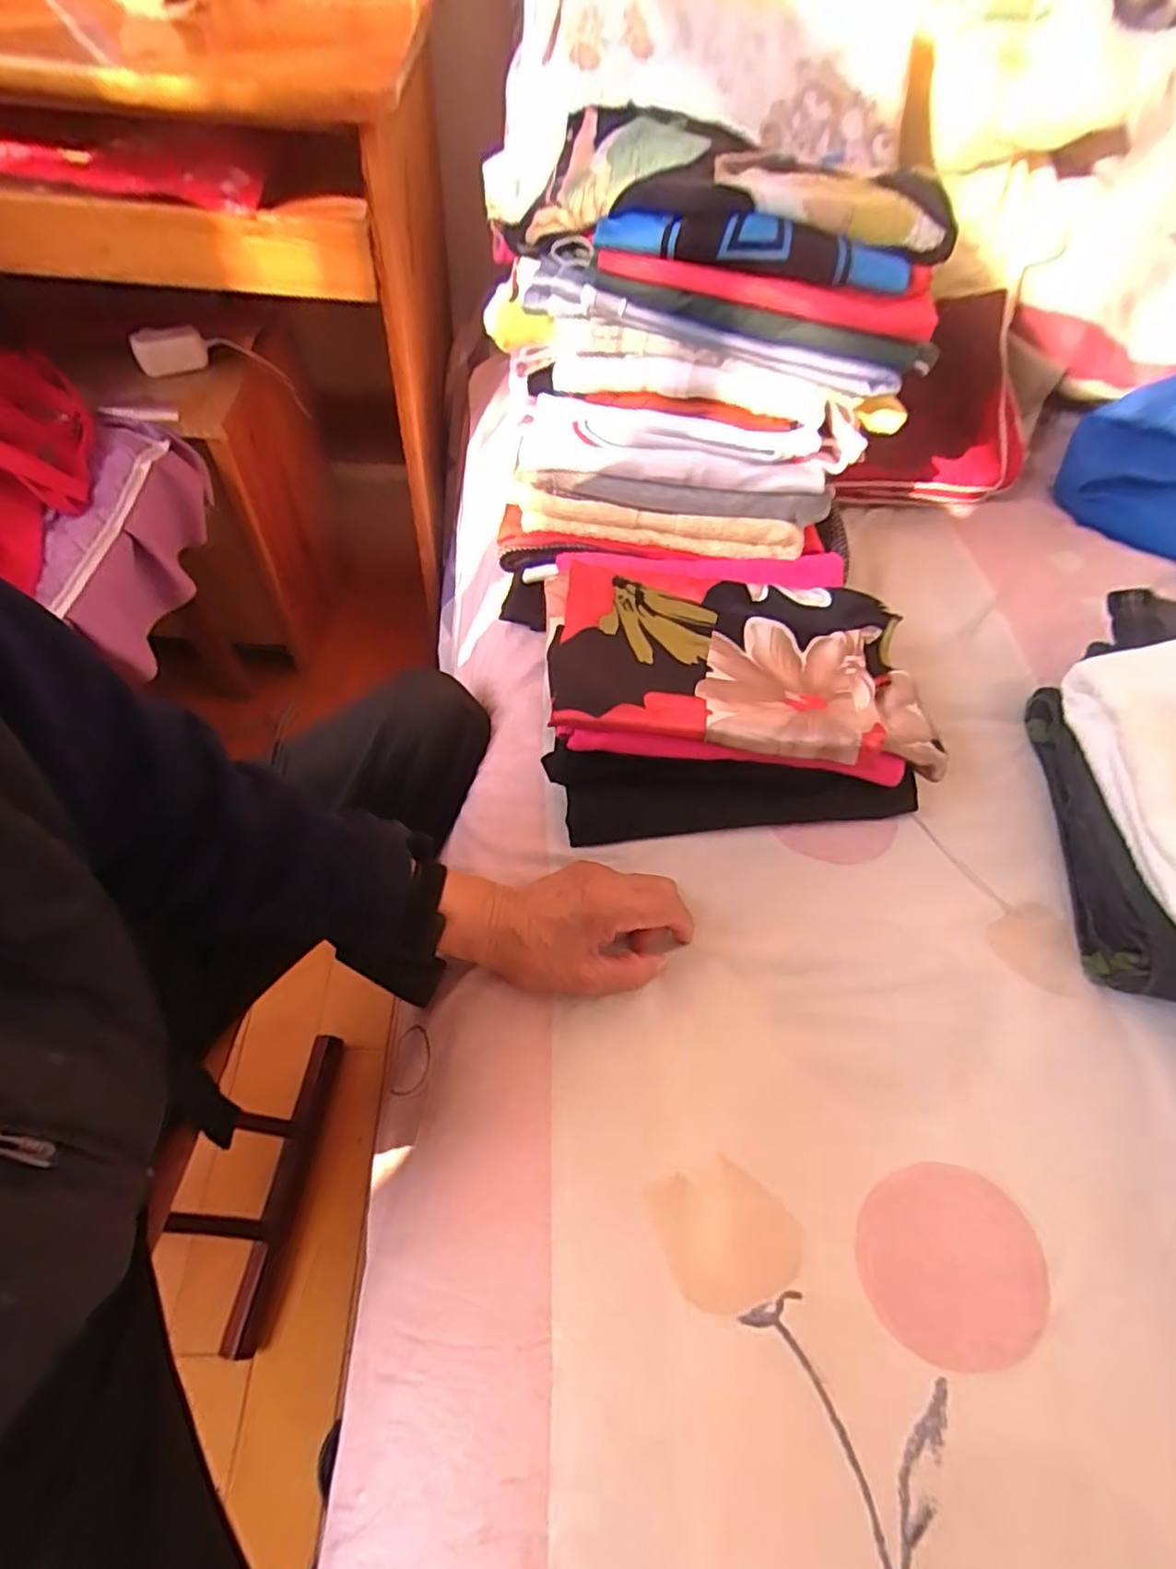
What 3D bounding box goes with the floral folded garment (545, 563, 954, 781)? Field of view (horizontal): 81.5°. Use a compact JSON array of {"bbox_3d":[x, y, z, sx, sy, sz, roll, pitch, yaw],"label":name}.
[{"bbox_3d":[0.119,-0.094,0.525,0.304,0.039,0.171,3,57,-2],"label":"floral folded garment"}]

